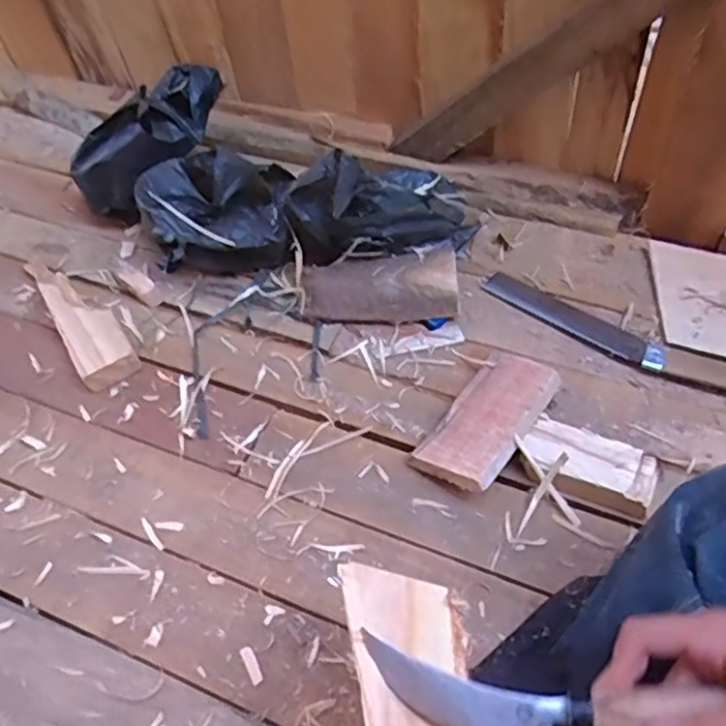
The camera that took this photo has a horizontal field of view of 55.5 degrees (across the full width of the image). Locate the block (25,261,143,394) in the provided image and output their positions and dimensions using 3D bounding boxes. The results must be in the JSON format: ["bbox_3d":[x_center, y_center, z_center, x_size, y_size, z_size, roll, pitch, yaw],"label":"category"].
[{"bbox_3d":[-0.330,-0.066,0.794,0.060,0.042,0.235,-29,57,-18],"label":"block"}]

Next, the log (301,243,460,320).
[{"bbox_3d":[0.017,-0.087,0.769,0.169,0.038,0.084,-1,53,2],"label":"log"}]

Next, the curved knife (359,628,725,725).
[{"bbox_3d":[0.083,0.175,0.359,0.172,0.015,0.039,-2,52,19],"label":"curved knife"}]

